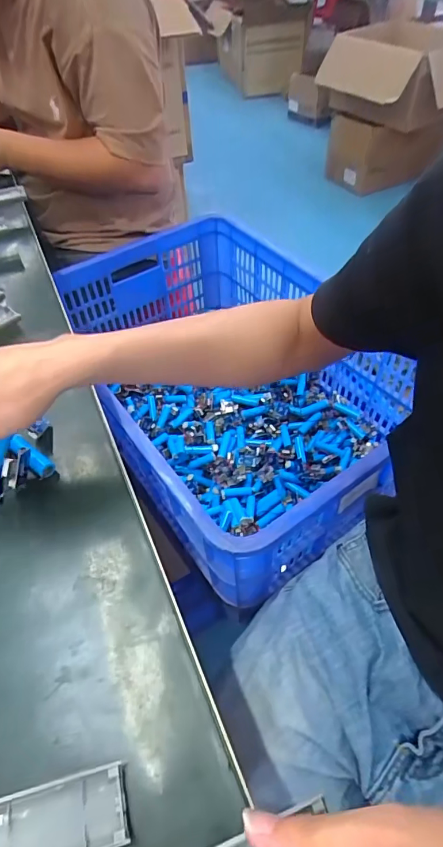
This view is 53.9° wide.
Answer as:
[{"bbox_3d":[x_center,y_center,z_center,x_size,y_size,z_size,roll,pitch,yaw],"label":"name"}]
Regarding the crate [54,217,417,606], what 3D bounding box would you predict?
[{"bbox_3d":[0.006,-0.069,0.746,0.397,0.250,0.581,-30,55,-19],"label":"crate"}]

